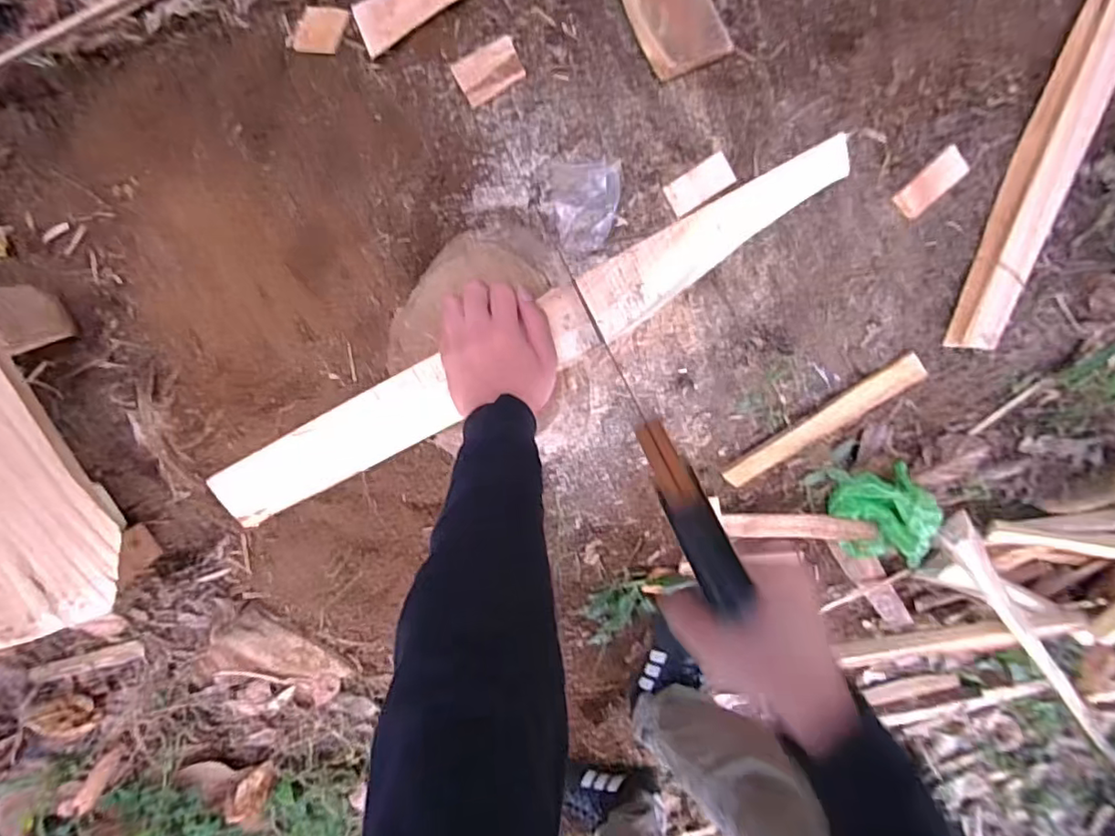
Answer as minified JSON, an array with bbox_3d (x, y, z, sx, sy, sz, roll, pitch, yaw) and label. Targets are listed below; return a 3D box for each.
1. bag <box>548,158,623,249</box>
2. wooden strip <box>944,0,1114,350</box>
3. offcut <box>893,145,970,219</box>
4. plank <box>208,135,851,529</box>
[{"bbox_3d":[0.030,-0.229,0.639,0.069,0.044,0.092,-1,99,-3],"label":"bag"},{"bbox_3d":[0.514,-0.266,0.624,0.060,0.017,0.395,17,113,16],"label":"wooden strip"},{"bbox_3d":[0.408,-0.255,0.645,0.035,0.007,0.076,42,112,-8],"label":"offcut"},{"bbox_3d":[-0.041,-0.057,0.530,0.628,0.021,0.061,-27,100,10],"label":"plank"}]

